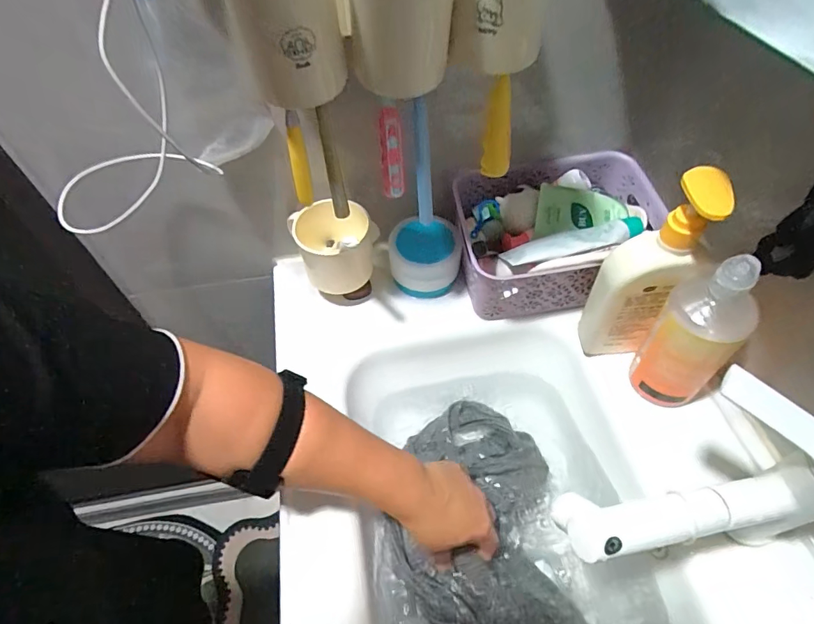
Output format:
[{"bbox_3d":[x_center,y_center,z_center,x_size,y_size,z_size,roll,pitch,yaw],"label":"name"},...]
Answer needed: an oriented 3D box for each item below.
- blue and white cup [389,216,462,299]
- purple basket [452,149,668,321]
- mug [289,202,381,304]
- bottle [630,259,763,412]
[{"bbox_3d":[0.024,-0.070,0.576,0.087,0.078,0.080,-1,54,1],"label":"blue and white cup"},{"bbox_3d":[0.183,-0.090,0.568,0.232,0.107,0.169,-5,54,-2],"label":"purple basket"},{"bbox_3d":[-0.086,-0.070,0.560,0.103,0.113,0.088,-10,54,-5],"label":"mug"},{"bbox_3d":[0.265,0.027,0.429,0.055,0.187,0.071,-35,60,-22],"label":"bottle"}]

